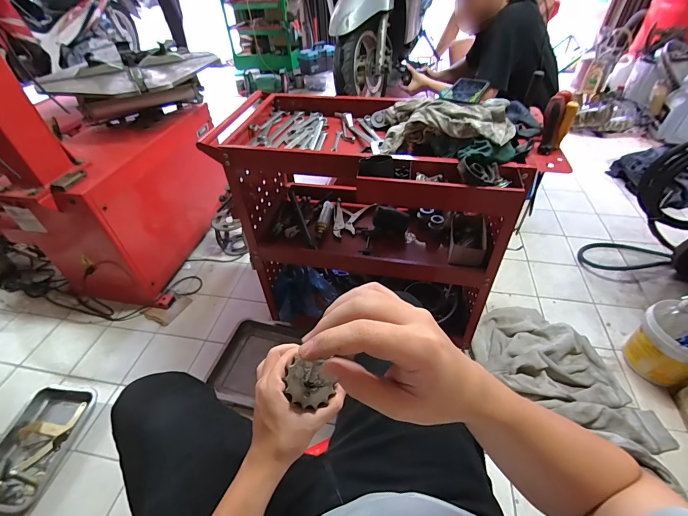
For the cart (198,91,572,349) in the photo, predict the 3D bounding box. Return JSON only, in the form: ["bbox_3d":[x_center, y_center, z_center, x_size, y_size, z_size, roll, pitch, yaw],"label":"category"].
[{"bbox_3d":[0.089,-0.100,0.956,0.769,0.647,0.380,14,46,16],"label":"cart"}]

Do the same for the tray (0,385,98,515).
[{"bbox_3d":[-0.897,0.536,0.977,0.230,0.040,0.326,2,44,4],"label":"tray"}]

